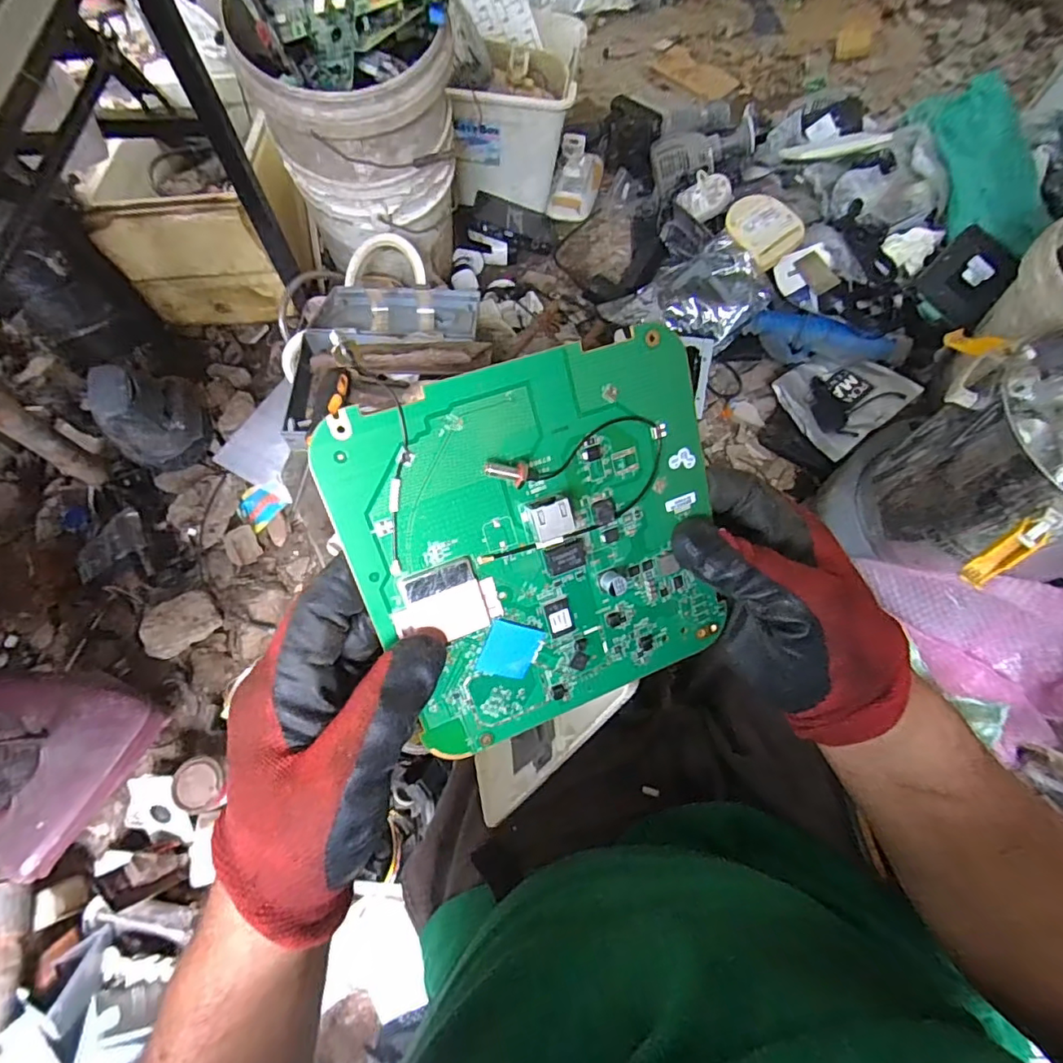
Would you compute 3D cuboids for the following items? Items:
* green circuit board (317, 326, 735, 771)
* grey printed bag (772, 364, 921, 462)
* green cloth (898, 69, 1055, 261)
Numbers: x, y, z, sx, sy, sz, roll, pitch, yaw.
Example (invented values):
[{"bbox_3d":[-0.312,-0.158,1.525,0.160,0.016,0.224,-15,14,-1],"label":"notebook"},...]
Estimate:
[{"bbox_3d":[0.011,0.009,0.244,0.164,0.007,0.166,-20,109,-14],"label":"green circuit board"},{"bbox_3d":[0.577,-0.258,1.006,0.185,0.025,0.192,-39,63,8],"label":"grey printed bag"},{"bbox_3d":[0.868,-0.713,1.000,0.180,0.121,0.486,1,68,0],"label":"green cloth"}]

